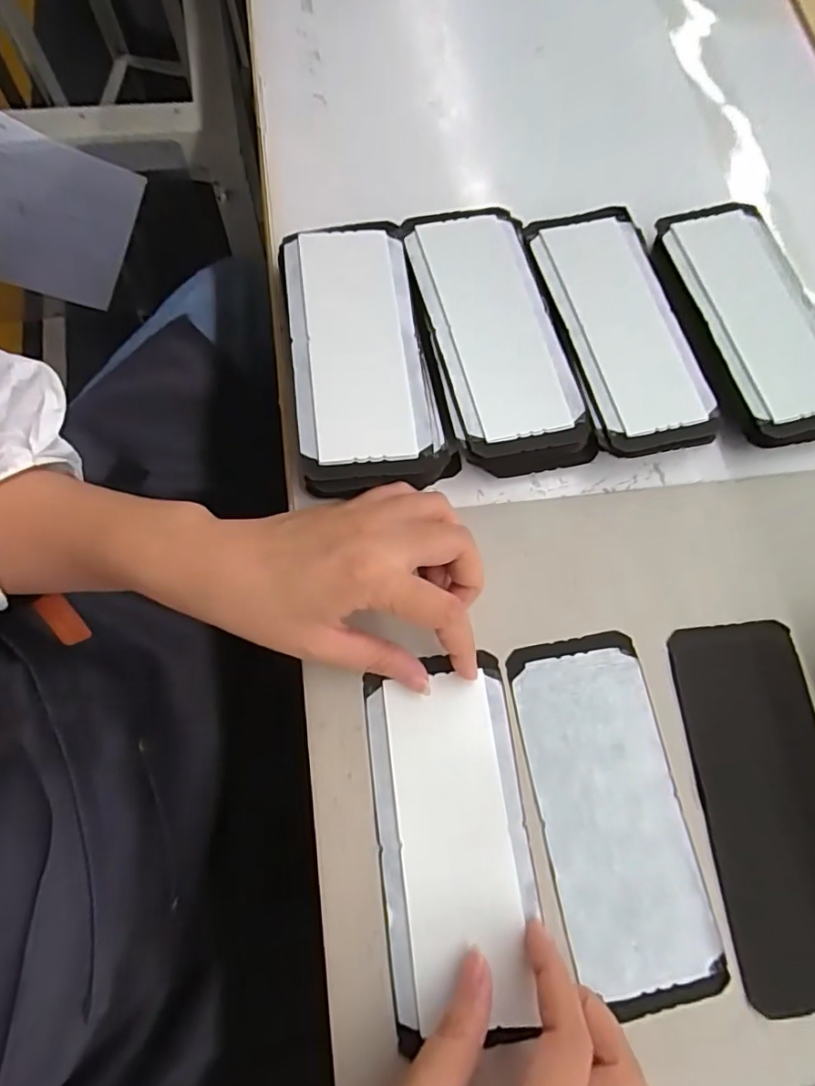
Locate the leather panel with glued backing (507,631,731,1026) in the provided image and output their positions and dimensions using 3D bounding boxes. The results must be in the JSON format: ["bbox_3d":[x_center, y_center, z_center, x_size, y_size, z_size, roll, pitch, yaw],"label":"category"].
[{"bbox_3d":[0.099,0.129,0.268,0.070,0.004,0.162,-9,73,-5],"label":"leather panel with glued backing"}]

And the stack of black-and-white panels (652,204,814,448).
[{"bbox_3d":[0.216,-0.136,0.344,0.075,0.031,0.159,-14,75,-8],"label":"stack of black-and-white panels"}]

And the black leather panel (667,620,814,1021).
[{"bbox_3d":[0.183,0.128,0.274,0.070,0.005,0.171,-4,72,-4],"label":"black leather panel"}]

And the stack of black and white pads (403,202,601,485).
[{"bbox_3d":[0.049,-0.118,0.326,0.075,0.033,0.164,-13,75,-8],"label":"stack of black and white pads"}]

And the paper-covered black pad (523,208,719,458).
[{"bbox_3d":[0.122,-0.127,0.333,0.069,0.032,0.160,-13,75,-8],"label":"paper-covered black pad"}]

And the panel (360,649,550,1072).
[{"bbox_3d":[0.022,0.136,0.257,0.070,0.009,0.155,-6,73,-4],"label":"panel"}]

